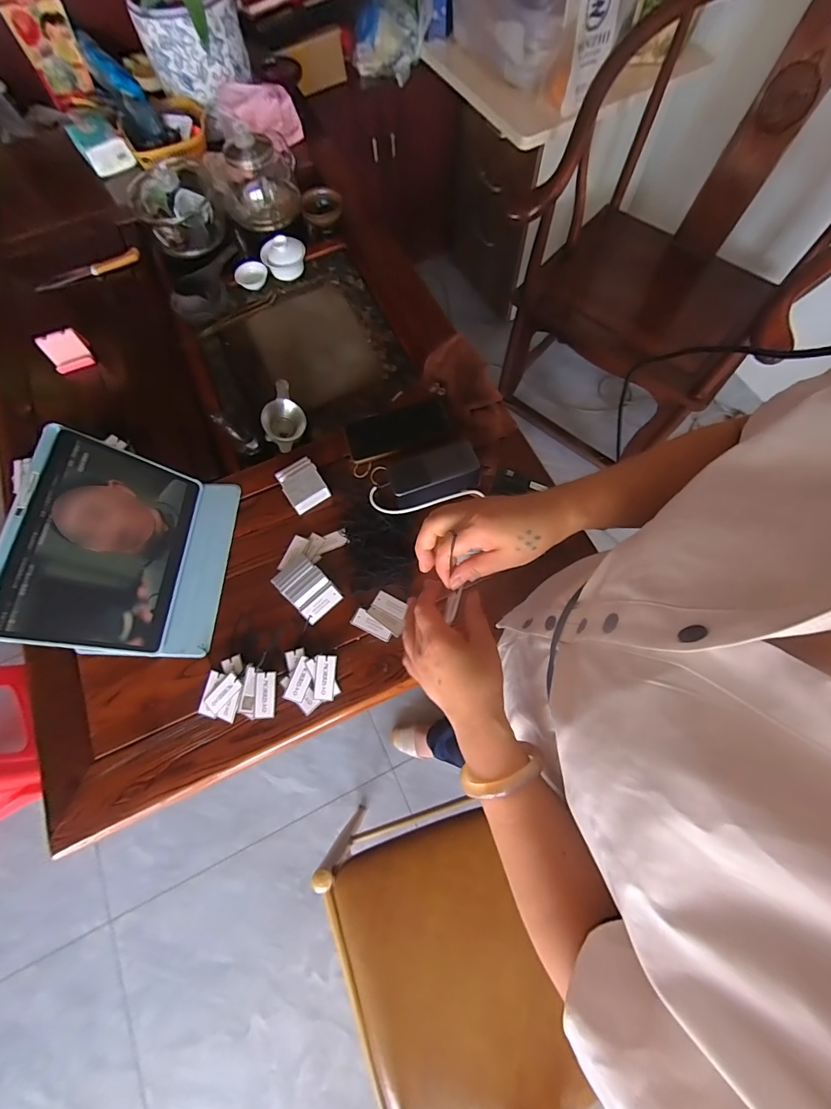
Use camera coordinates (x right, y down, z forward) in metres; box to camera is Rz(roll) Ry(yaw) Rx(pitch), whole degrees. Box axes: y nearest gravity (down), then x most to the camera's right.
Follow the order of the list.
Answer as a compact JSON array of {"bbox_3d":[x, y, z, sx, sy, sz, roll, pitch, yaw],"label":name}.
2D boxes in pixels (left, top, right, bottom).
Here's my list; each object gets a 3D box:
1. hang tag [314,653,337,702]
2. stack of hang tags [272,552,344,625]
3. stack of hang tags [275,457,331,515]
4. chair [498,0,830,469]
[{"bbox_3d":[-0.120,0.164,0.551,0.026,0.010,0.059,1,71,2],"label":"hang tag"},{"bbox_3d":[-0.155,0.047,0.589,0.090,0.015,0.060,43,77,14],"label":"stack of hang tags"},{"bbox_3d":[-0.176,-0.110,0.640,0.059,0.022,0.077,-31,73,-9],"label":"stack of hang tags"},{"bbox_3d":[0.678,-0.785,1.119,0.694,0.825,0.690,41,77,14],"label":"chair"}]

